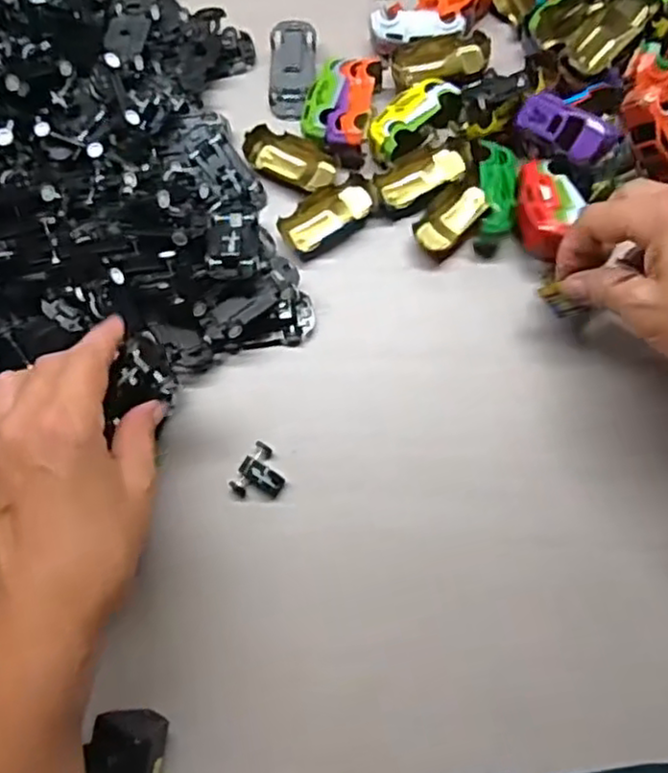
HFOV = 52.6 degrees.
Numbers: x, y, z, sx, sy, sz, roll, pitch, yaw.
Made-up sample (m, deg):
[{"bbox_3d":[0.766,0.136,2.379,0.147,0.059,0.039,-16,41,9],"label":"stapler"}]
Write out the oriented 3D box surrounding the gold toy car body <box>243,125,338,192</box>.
[{"bbox_3d":[-0.027,-0.148,0.439,0.062,0.013,0.030,29,78,9],"label":"gold toy car body"}]

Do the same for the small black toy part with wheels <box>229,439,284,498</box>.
[{"bbox_3d":[-0.042,0.052,0.392,0.026,0.016,0.033,33,78,10],"label":"small black toy part with wheels"}]

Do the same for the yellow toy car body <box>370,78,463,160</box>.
[{"bbox_3d":[0.049,-0.174,0.435,0.063,0.020,0.029,-44,78,-9],"label":"yellow toy car body"}]

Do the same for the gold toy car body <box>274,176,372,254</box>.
[{"bbox_3d":[-0.004,-0.110,0.432,0.062,0.015,0.028,-32,76,-7],"label":"gold toy car body"}]

